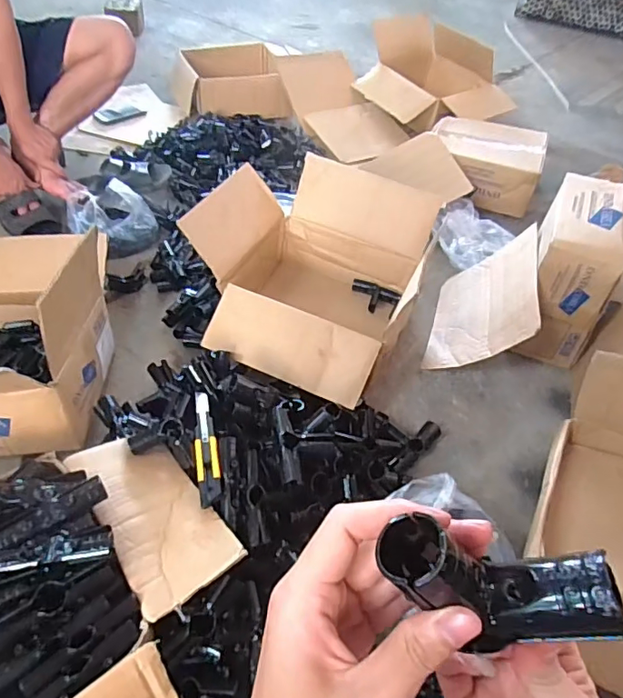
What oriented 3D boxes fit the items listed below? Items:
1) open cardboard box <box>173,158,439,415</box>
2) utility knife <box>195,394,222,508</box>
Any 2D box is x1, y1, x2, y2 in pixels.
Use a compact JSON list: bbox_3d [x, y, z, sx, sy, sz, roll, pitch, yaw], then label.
[{"bbox_3d":[0.002,-0.143,1.090,0.405,0.276,0.482,23,49,15],"label":"open cardboard box"},{"bbox_3d":[-0.155,0.139,0.773,0.032,0.020,0.197,-7,49,-12],"label":"utility knife"}]

